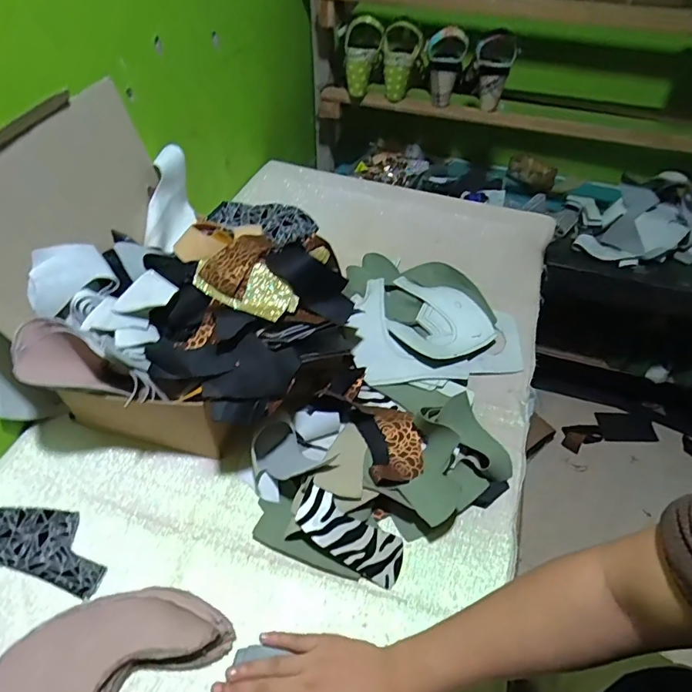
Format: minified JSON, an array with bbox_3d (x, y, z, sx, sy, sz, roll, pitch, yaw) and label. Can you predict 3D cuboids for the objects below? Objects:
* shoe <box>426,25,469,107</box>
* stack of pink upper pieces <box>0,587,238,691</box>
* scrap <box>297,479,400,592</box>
[{"bbox_3d":[0.197,-0.585,0.988,0.080,0.141,0.130,22,92,16],"label":"shoe"},{"bbox_3d":[-0.210,0.302,0.404,0.175,0.031,0.173,10,50,5],"label":"stack of pink upper pieces"},{"bbox_3d":[0.004,0.201,0.499,0.126,0.014,0.051,35,54,1],"label":"scrap"}]

